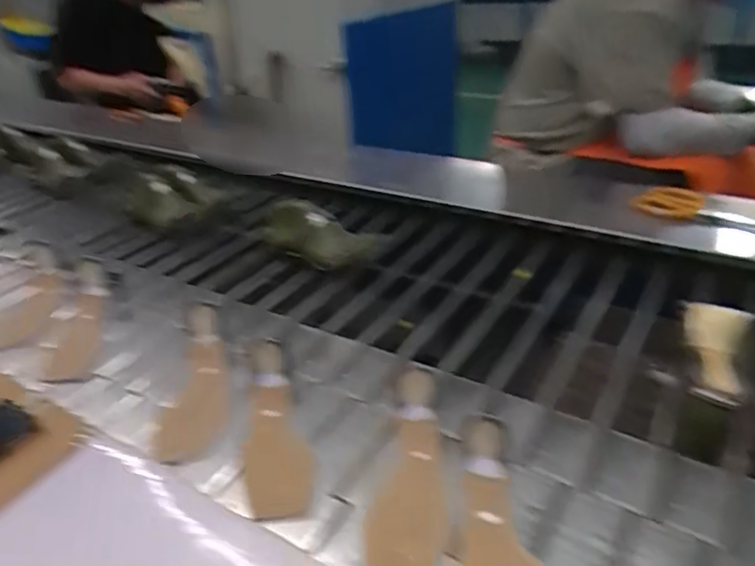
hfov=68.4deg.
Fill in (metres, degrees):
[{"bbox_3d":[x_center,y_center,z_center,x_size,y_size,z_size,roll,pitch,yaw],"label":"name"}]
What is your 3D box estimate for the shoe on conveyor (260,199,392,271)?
[{"bbox_3d":[-0.112,-0.082,1.006,0.246,0.093,0.096,9,32,20],"label":"shoe on conveyor"}]

